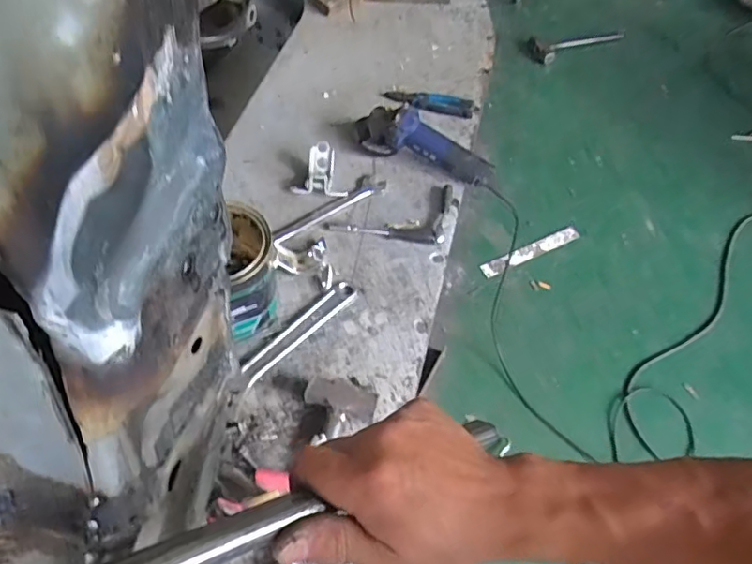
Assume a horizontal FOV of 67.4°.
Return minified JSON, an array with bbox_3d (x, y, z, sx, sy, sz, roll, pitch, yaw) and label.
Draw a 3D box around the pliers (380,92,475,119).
[{"bbox_3d":[0.117,-0.404,1.268,0.204,0.019,0.051,13,56,4],"label":"pliers"}]

